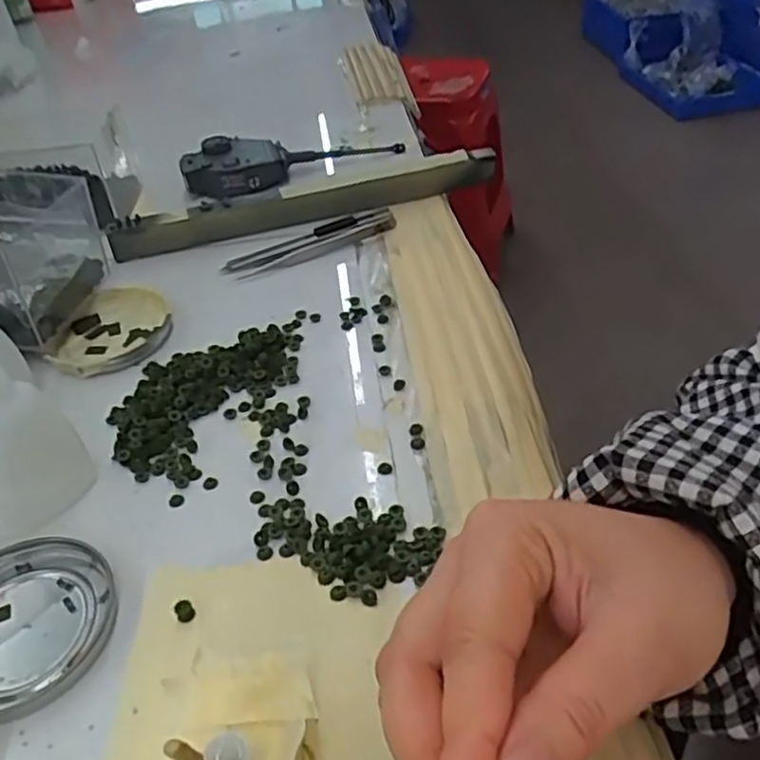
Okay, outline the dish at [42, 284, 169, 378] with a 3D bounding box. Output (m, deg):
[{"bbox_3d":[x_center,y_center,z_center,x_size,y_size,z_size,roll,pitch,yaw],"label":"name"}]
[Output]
[{"bbox_3d":[-0.168,-0.031,0.448,0.069,0.012,0.081,0,41,6],"label":"dish"}]

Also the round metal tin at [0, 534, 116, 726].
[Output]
[{"bbox_3d":[-0.149,0.101,0.295,0.072,0.012,0.075,-3,41,2],"label":"round metal tin"}]

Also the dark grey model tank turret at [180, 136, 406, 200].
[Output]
[{"bbox_3d":[-0.073,-0.196,0.602,0.188,0.032,0.054,-19,43,-16],"label":"dark grey model tank turret"}]

